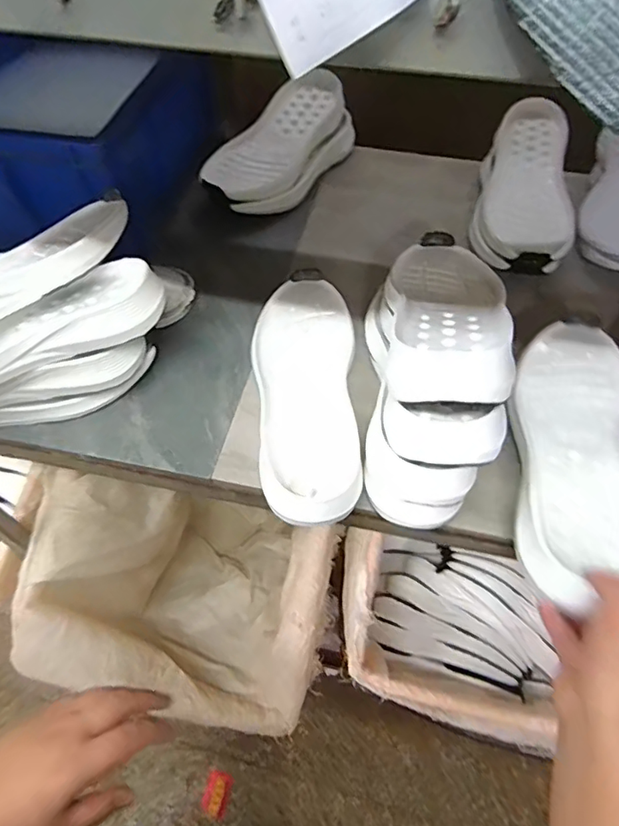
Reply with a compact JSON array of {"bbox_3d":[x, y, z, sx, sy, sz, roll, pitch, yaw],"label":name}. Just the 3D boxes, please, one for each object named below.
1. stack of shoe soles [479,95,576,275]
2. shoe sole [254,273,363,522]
[{"bbox_3d":[0.288,-0.297,0.683,0.116,0.080,0.287,14,56,9],"label":"stack of shoe soles"},{"bbox_3d":[-0.002,-0.031,0.515,0.100,0.029,0.288,-2,55,-2],"label":"shoe sole"}]

